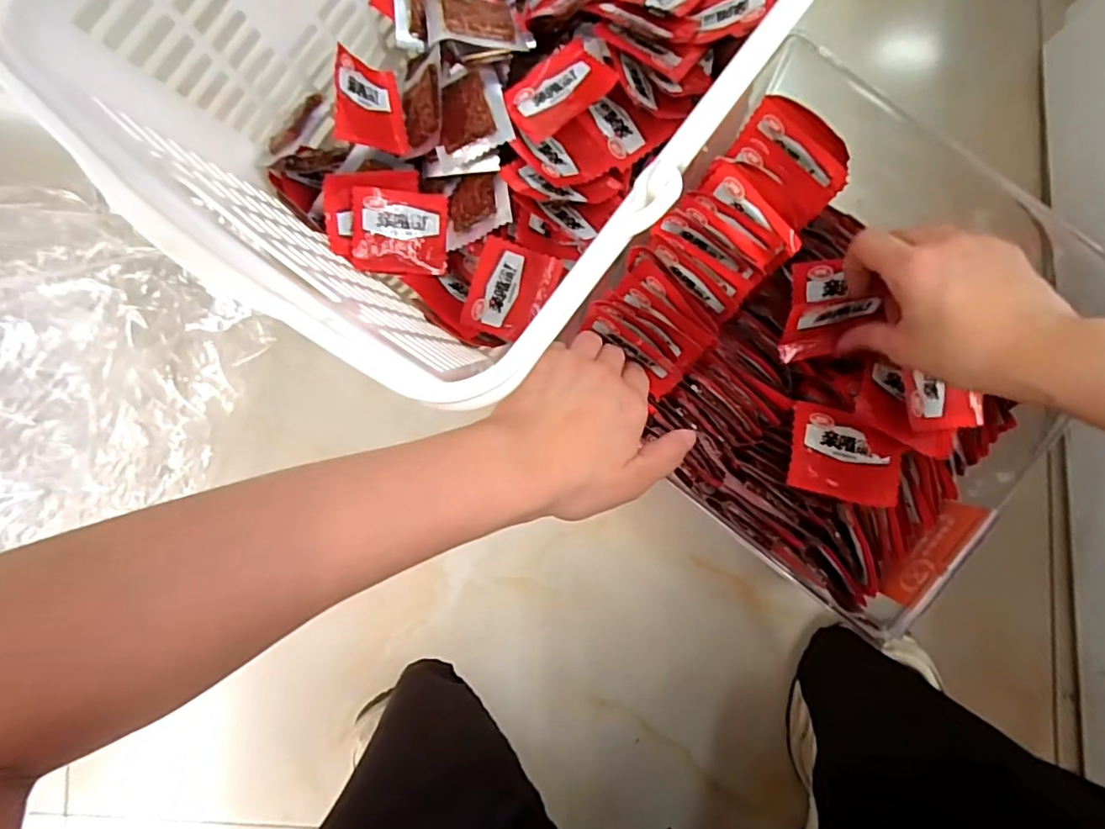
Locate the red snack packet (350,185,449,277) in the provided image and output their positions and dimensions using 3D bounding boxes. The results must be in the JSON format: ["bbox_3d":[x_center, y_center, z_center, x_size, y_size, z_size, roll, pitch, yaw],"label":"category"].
[{"bbox_3d":[-0.112,-0.135,0.431,0.068,0.009,0.058,-3,113,-25],"label":"red snack packet"}]

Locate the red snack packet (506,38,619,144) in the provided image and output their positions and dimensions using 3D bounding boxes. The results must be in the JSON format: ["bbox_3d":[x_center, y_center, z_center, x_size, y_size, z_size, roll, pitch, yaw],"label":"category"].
[{"bbox_3d":[0.003,-0.229,0.410,0.074,0.012,0.050,-34,87,-3],"label":"red snack packet"}]

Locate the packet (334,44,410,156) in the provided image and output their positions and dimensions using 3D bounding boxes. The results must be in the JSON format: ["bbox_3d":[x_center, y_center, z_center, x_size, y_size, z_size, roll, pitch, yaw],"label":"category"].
[{"bbox_3d":[-0.129,-0.218,0.410,0.008,0.064,0.056,2,99,27],"label":"packet"}]

